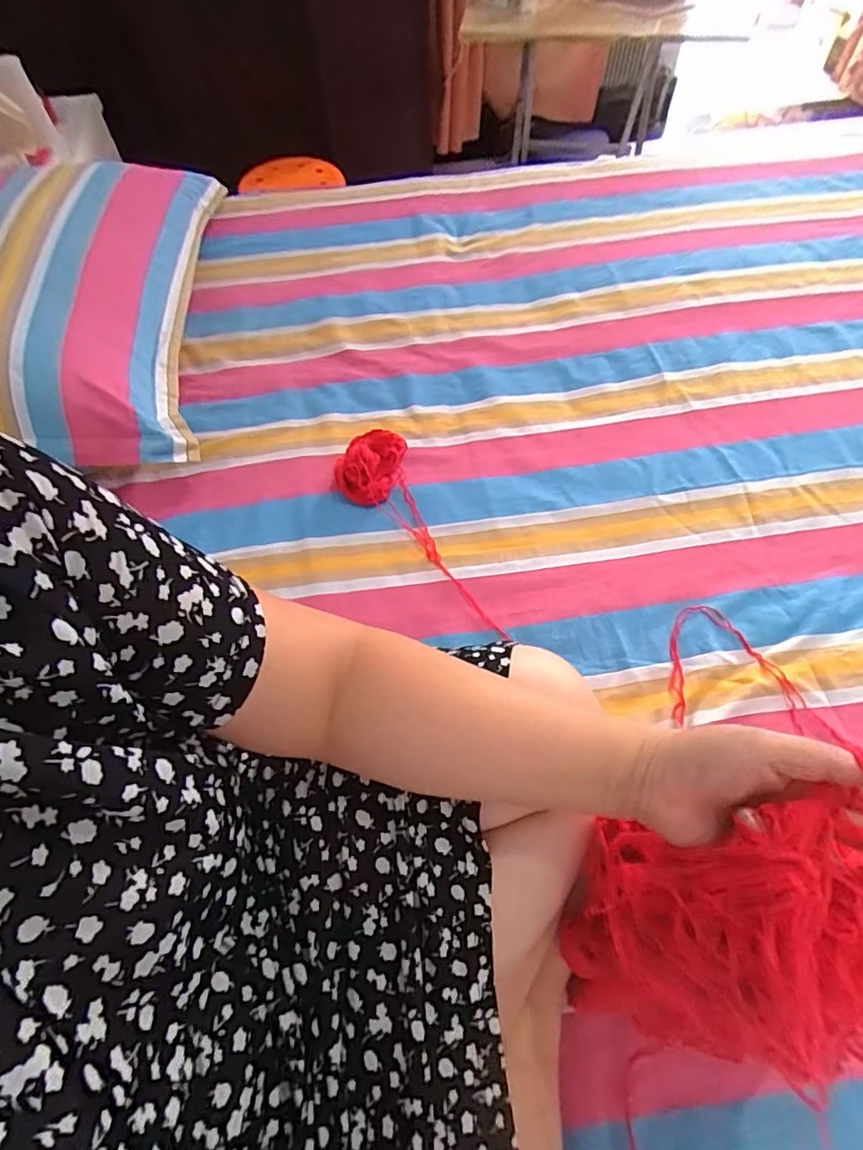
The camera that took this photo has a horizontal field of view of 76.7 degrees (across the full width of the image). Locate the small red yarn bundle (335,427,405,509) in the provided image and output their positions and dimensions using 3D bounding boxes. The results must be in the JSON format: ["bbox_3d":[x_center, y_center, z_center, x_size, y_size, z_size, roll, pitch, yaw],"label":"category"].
[{"bbox_3d":[-0.077,-0.141,0.684,0.077,0.045,0.116,15,62,11],"label":"small red yarn bundle"}]

